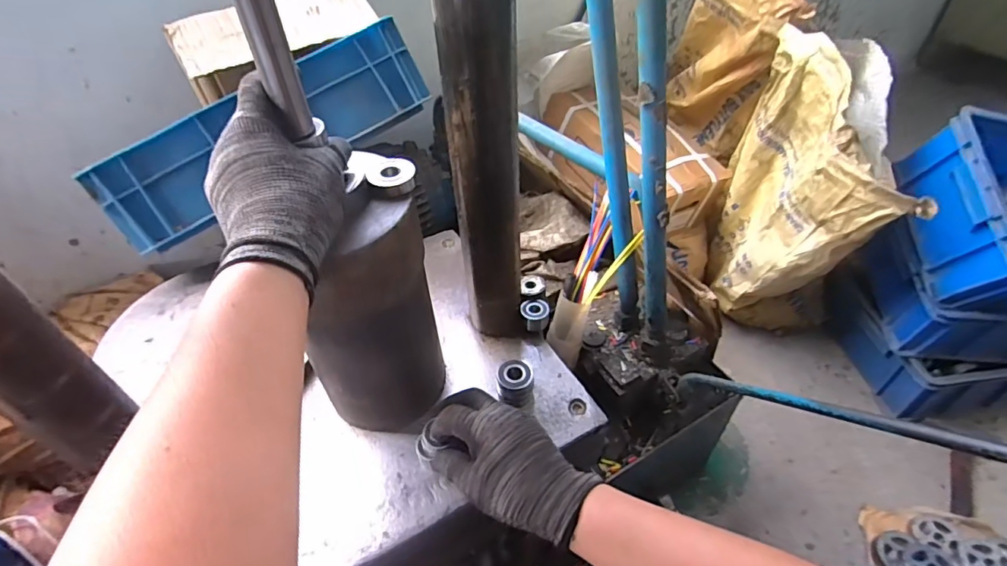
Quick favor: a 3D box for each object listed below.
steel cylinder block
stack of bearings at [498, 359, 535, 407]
[{"bbox_3d":[-0.123,0.041,0.477,0.109,0.243,0.096,-5,45,-1],"label":"steel cylinder block"},{"bbox_3d":[0.013,0.108,0.561,0.041,0.040,0.042,-2,45,1],"label":"stack of bearings"}]

